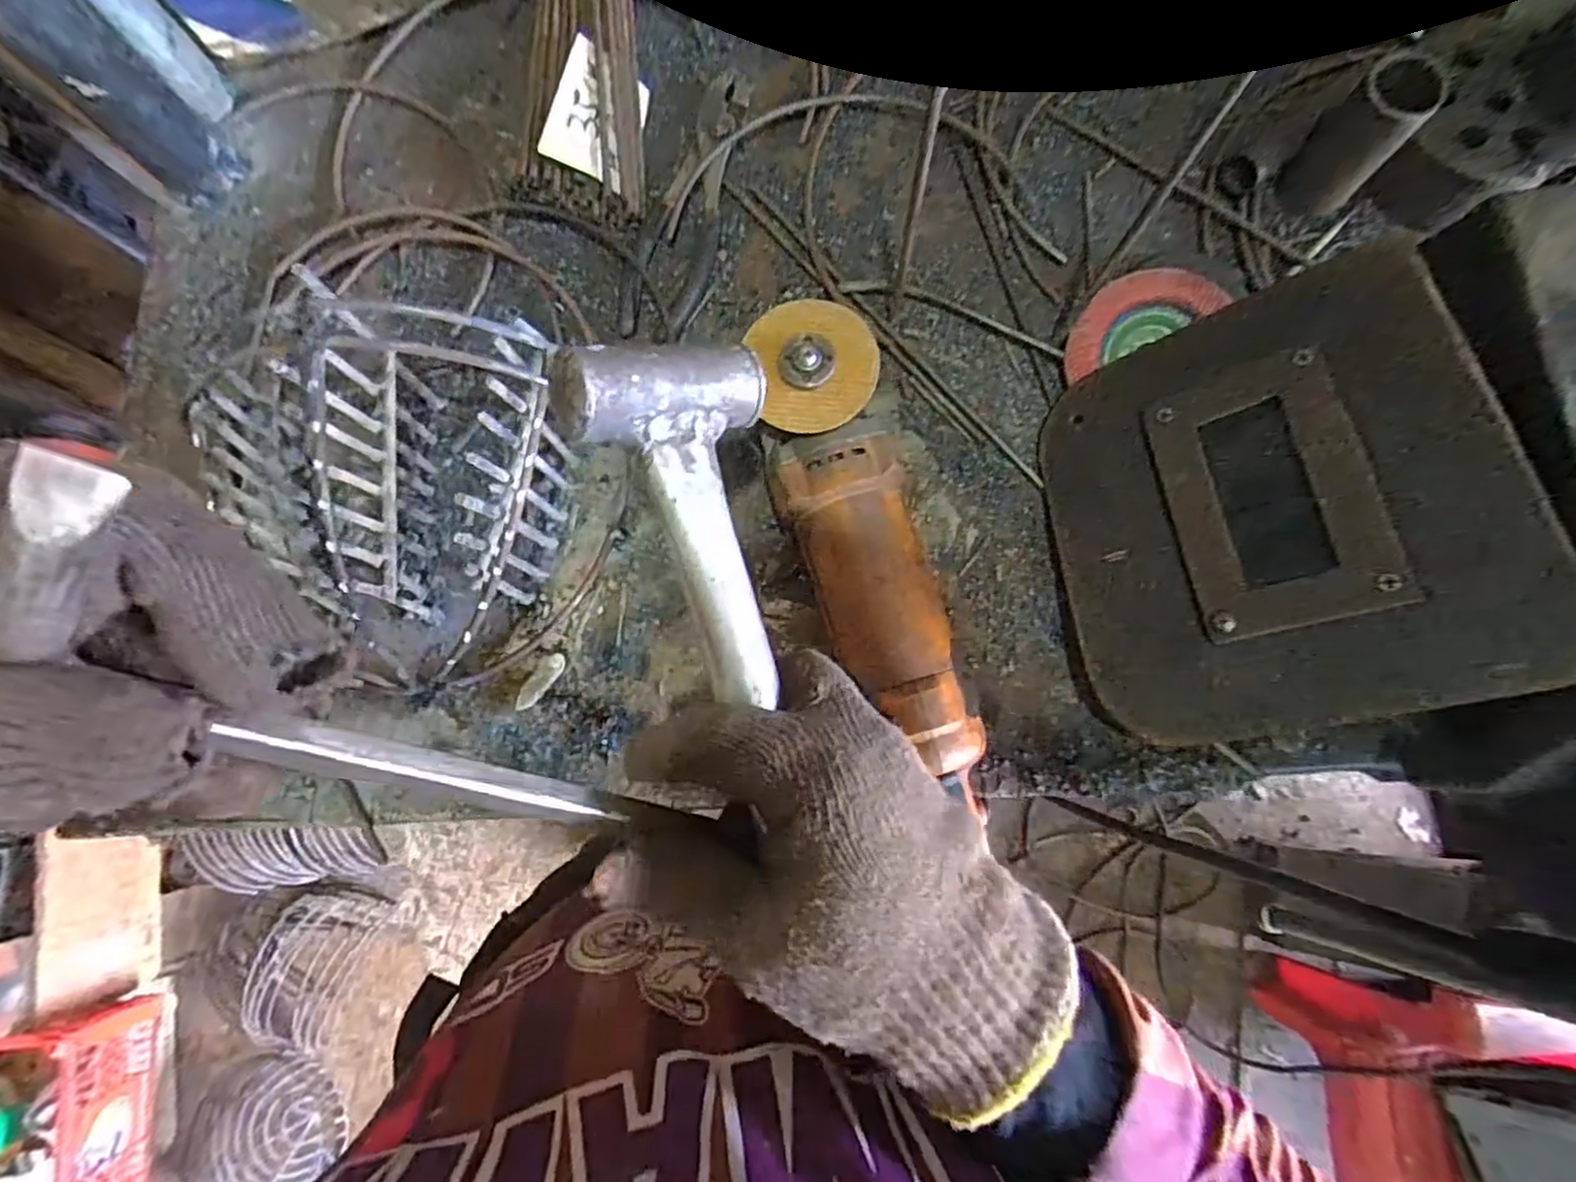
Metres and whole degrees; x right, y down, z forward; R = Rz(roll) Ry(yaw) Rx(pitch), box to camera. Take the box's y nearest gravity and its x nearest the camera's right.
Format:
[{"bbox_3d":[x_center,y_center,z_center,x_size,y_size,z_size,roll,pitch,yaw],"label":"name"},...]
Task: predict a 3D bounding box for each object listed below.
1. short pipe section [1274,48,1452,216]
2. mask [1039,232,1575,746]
[{"bbox_3d":[0.331,-0.263,0.408,0.043,0.085,0.036,43,84,8],"label":"short pipe section"},{"bbox_3d":[0.229,-0.040,0.344,0.187,0.023,0.211,-20,66,40],"label":"mask"}]

